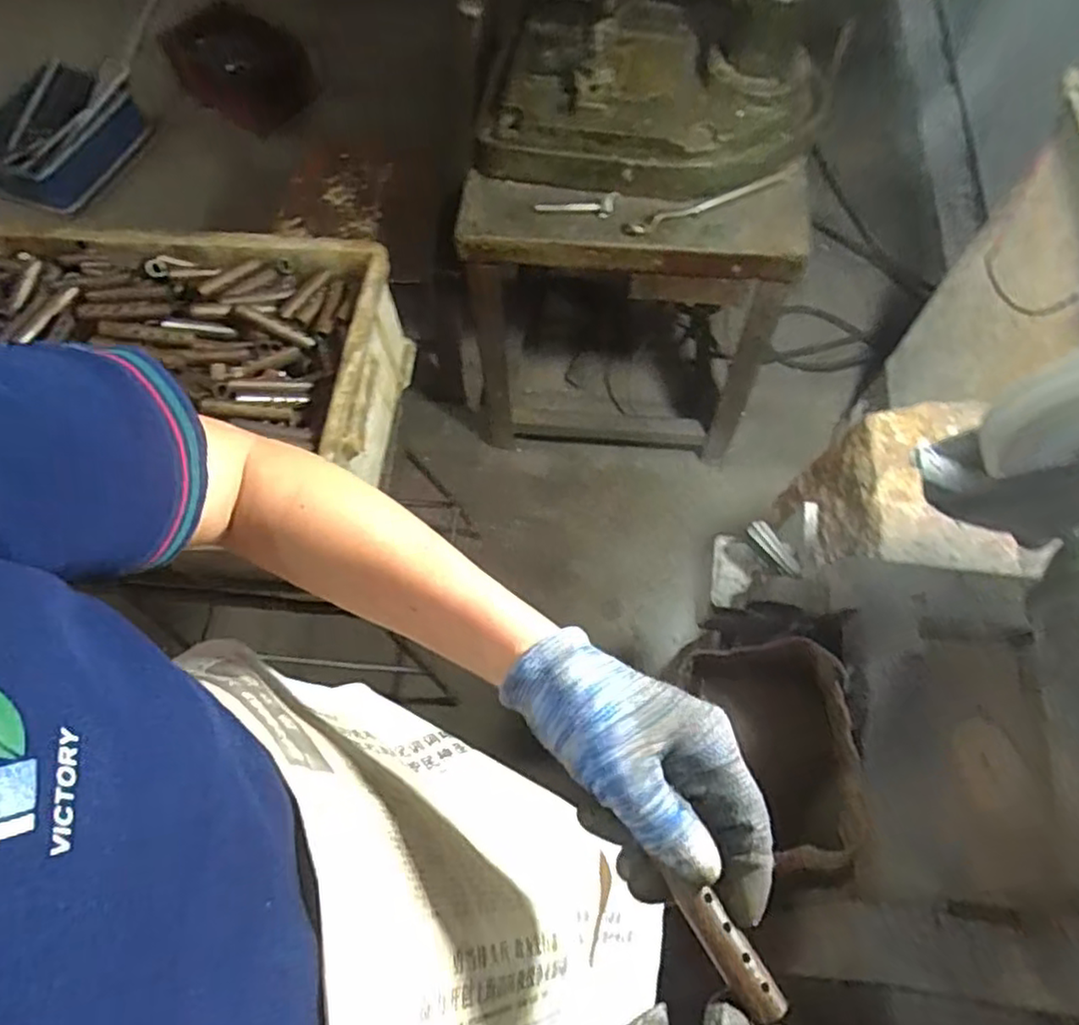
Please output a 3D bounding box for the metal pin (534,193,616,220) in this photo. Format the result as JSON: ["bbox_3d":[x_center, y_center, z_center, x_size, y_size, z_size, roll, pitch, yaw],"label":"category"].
[{"bbox_3d":[0.056,-0.443,0.985,0.120,0.012,0.034,-9,66,-2],"label":"metal pin"}]

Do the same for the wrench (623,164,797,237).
[{"bbox_3d":[0.242,-0.444,0.960,0.264,0.019,0.035,-24,68,-8],"label":"wrench"}]

